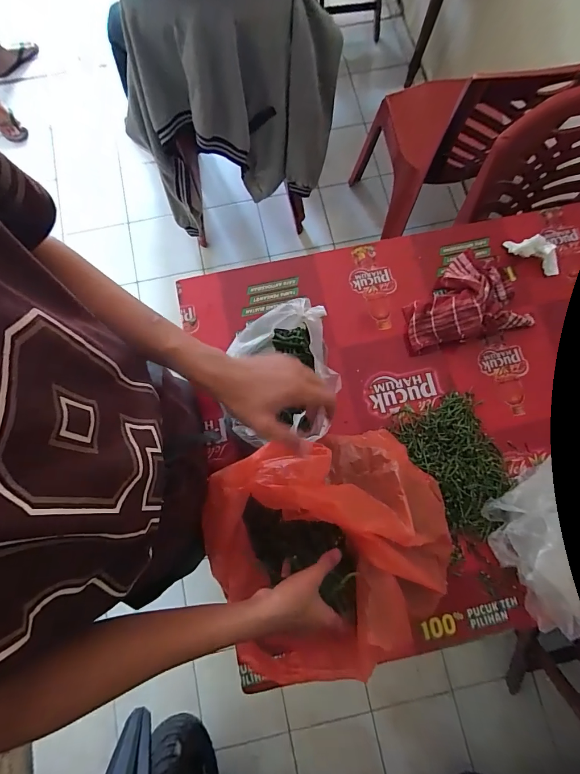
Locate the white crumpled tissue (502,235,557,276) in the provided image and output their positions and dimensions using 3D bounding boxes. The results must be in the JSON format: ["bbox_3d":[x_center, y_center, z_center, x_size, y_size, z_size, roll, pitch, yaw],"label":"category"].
[{"bbox_3d":[0.527,-0.290,0.769,0.126,0.039,0.045,26,79,6],"label":"white crumpled tissue"}]

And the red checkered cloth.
[{"bbox_3d":[0.355,-0.183,0.736,0.259,0.074,0.180,-18,79,-4],"label":"red checkered cloth"}]

